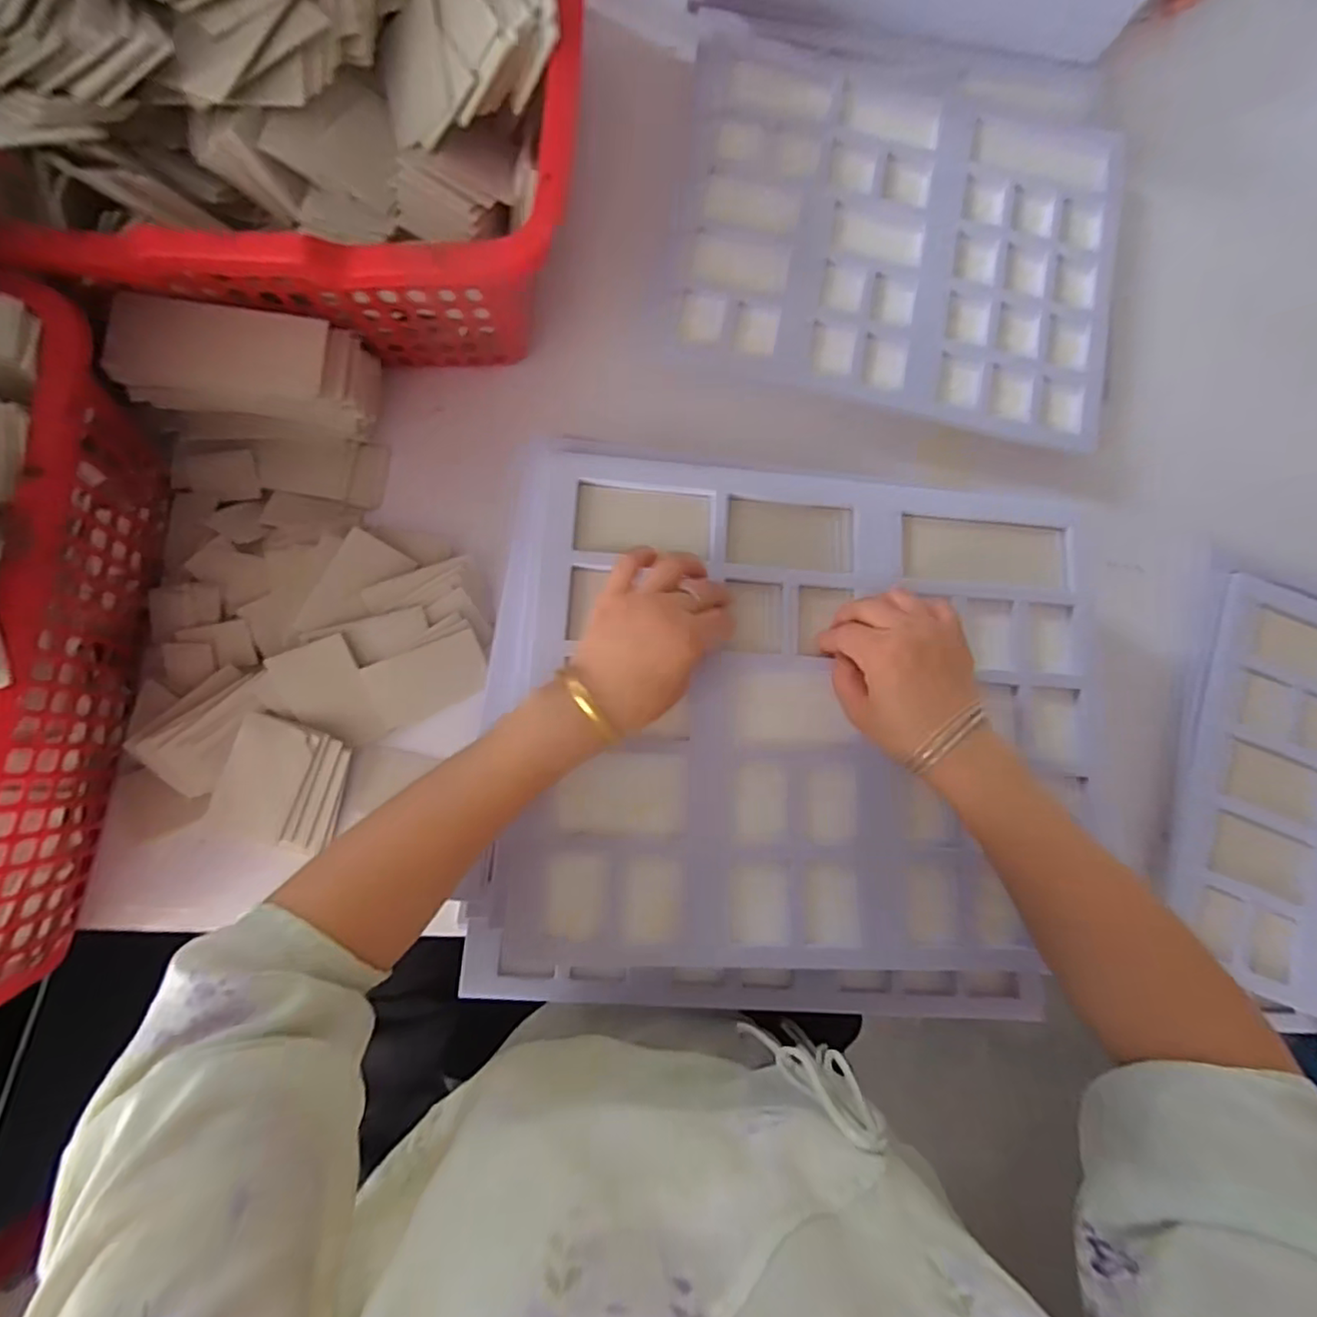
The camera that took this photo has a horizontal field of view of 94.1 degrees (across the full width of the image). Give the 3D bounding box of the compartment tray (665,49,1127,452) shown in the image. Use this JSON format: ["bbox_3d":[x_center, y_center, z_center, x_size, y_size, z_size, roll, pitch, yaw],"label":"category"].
[{"bbox_3d":[0.238,-0.417,0.587,0.417,0.014,0.387,7,81,-5],"label":"compartment tray"}]

